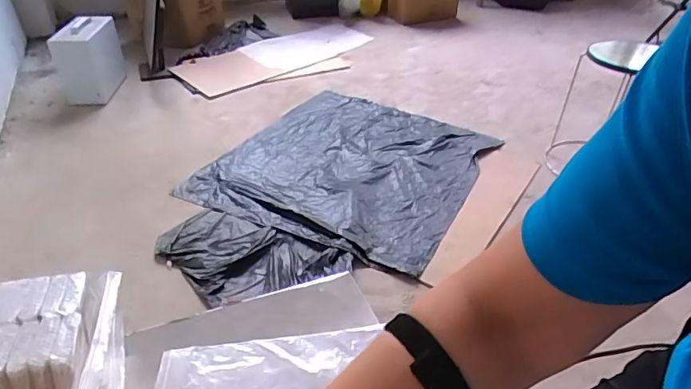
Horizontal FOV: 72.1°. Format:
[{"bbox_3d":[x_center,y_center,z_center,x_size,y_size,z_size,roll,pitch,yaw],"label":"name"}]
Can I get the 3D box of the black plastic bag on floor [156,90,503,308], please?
[{"bbox_3d":[-0.076,-0.061,1.653,0.912,0.037,1.146,19,41,24],"label":"black plastic bag on floor"}]

